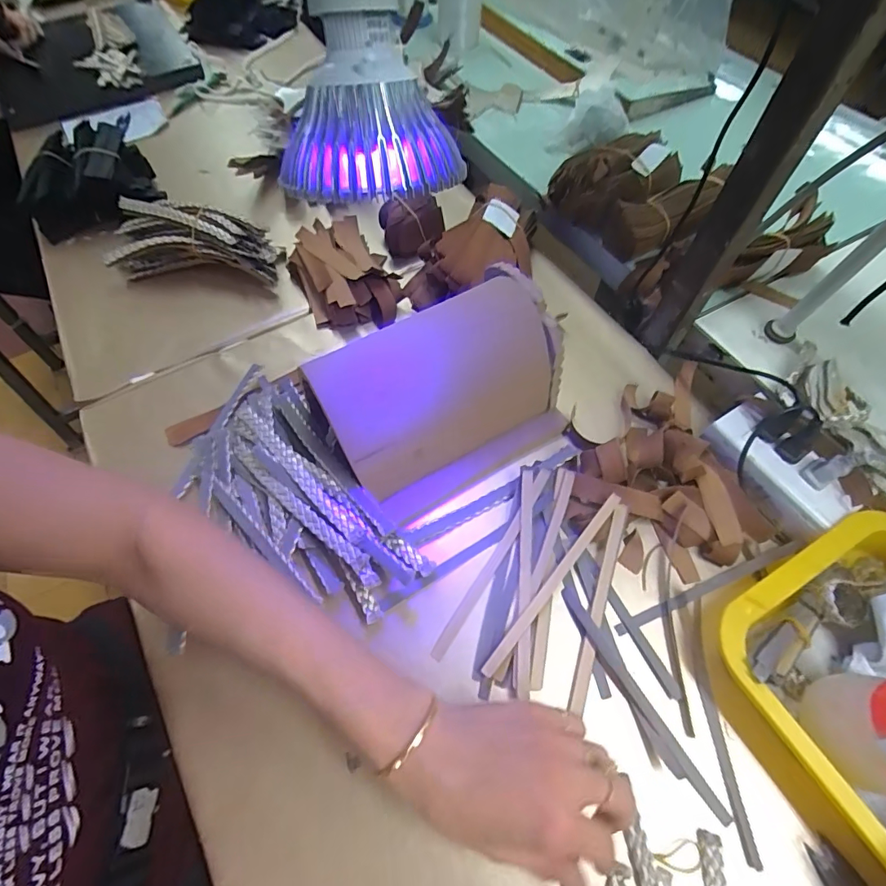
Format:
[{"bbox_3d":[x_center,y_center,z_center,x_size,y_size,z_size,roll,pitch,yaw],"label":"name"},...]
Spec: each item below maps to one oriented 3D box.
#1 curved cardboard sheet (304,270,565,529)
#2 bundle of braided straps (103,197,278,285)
[{"bbox_3d":[0.009,-0.032,0.384,0.192,0.155,0.044,-29,20,-11],"label":"curved cardboard sheet"},{"bbox_3d":[-0.287,-0.233,0.544,0.191,0.065,0.077,4,61,2],"label":"bundle of braided straps"}]

